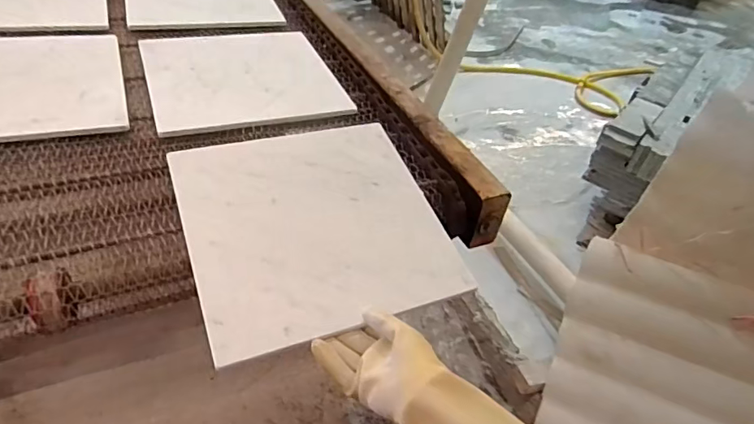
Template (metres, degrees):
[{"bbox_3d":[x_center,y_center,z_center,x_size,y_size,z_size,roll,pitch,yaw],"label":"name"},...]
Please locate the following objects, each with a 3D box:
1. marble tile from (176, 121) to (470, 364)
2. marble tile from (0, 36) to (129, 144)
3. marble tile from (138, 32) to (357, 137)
[{"bbox_3d":[-0.072,0.008,0.603,0.296,0.012,0.287,-12,54,-22],"label":"marble tile"},{"bbox_3d":[-0.546,-0.192,0.738,0.299,0.012,0.299,-9,46,-25],"label":"marble tile"},{"bbox_3d":[-0.227,-0.240,0.839,0.297,0.013,0.298,-13,46,-21],"label":"marble tile"}]

